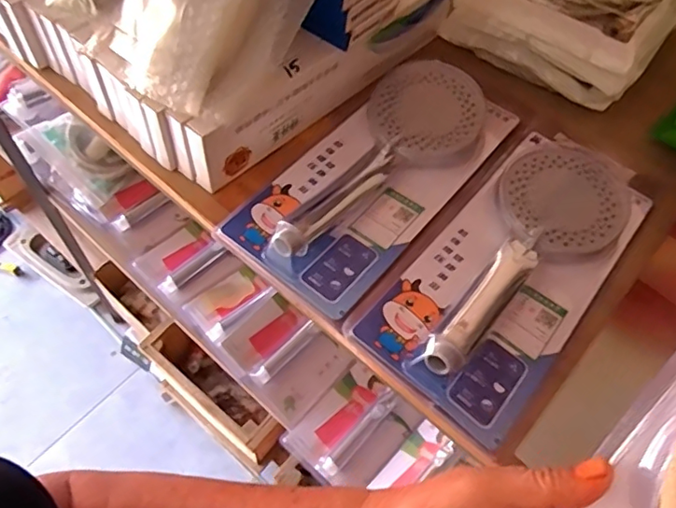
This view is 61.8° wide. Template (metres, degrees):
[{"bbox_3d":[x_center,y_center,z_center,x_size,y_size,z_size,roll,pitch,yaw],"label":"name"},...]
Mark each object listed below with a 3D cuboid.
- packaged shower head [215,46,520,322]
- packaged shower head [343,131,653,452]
[{"bbox_3d":[0.036,-0.079,0.491,0.133,0.040,0.277,35,63,17],"label":"packaged shower head"},{"bbox_3d":[0.144,-0.002,0.440,0.133,0.038,0.280,37,64,18],"label":"packaged shower head"}]

